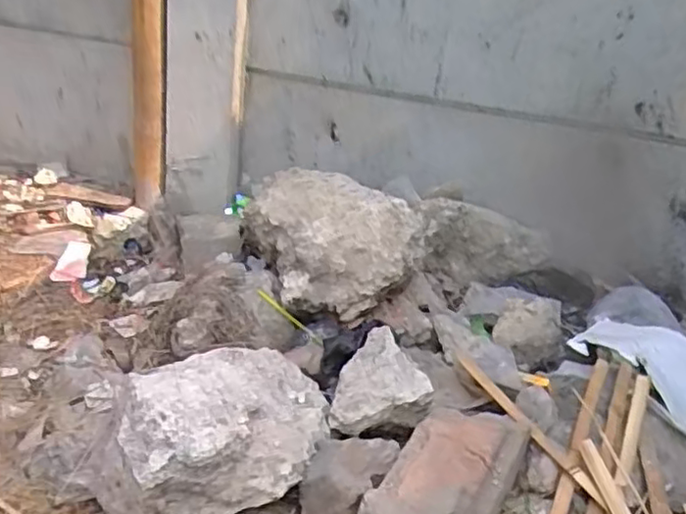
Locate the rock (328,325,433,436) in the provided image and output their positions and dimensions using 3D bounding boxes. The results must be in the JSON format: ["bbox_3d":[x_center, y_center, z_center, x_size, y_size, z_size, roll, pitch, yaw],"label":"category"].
[{"bbox_3d":[0.045,0.222,1.126,0.172,0.094,0.165,-14,35,-34],"label":"rock"}]

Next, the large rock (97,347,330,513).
[{"bbox_3d":[-0.169,0.244,0.985,0.242,0.141,0.365,28,35,34],"label":"large rock"}]

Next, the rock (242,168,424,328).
[{"bbox_3d":[-0.038,-0.052,1.411,0.289,0.183,0.406,-12,34,-32],"label":"rock"}]

